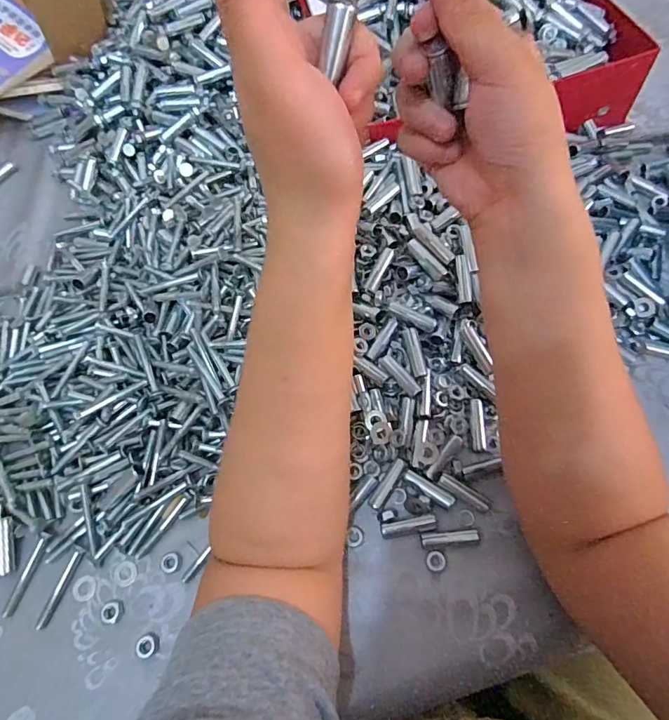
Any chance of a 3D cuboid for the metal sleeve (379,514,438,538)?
[{"bbox_3d":[0.052,0.117,0.321,0.039,0.007,0.010,-11,63,-2],"label":"metal sleeve"}]

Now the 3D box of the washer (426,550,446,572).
[{"bbox_3d":[0.069,0.137,0.312,0.014,0.004,0.013,-2,63,3],"label":"washer"}]

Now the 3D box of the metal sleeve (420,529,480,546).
[{"bbox_3d":[0.080,0.123,0.316,0.039,0.010,0.007,-6,63,1],"label":"metal sleeve"}]

